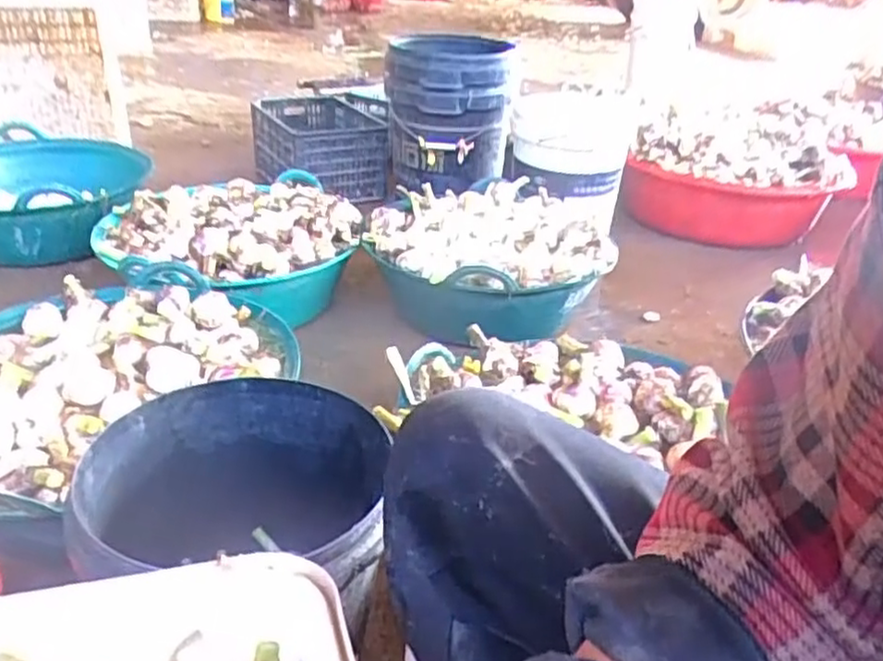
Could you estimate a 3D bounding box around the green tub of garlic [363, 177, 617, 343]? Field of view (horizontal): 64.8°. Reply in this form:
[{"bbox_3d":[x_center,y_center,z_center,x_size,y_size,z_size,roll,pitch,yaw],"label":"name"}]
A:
[{"bbox_3d":[0.082,-0.151,1.523,0.485,0.217,0.456,3,30,-1],"label":"green tub of garlic"}]

